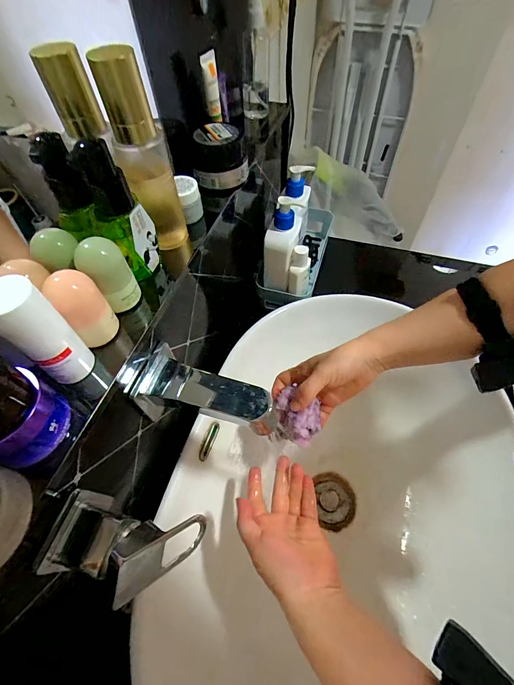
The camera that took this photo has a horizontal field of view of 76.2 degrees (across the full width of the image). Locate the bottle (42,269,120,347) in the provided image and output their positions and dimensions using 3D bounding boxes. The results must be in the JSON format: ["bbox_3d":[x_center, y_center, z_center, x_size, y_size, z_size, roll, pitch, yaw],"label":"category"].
[{"bbox_3d":[-0.135,-0.027,0.259,0.032,0.059,0.027,-32,61,-17],"label":"bottle"}]

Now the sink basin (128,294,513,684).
[{"bbox_3d":[0.106,0.203,0.434,0.412,0.151,0.579,14,58,12],"label":"sink basin"}]

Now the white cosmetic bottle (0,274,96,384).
[{"bbox_3d":[-0.147,-0.004,0.231,0.033,0.088,0.032,-40,63,-22],"label":"white cosmetic bottle"}]

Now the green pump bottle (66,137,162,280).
[{"bbox_3d":[-0.116,-0.107,0.274,0.034,0.107,0.038,13,58,11],"label":"green pump bottle"}]

